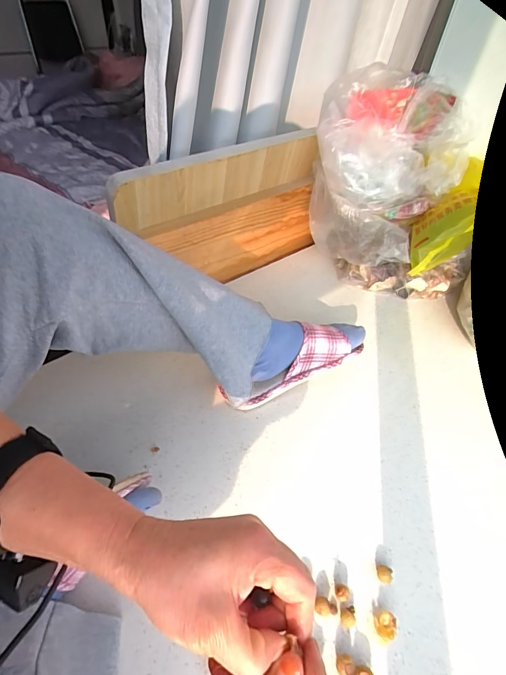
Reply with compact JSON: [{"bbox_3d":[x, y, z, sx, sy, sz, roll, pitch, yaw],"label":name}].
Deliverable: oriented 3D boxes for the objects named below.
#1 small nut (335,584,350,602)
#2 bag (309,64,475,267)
[{"bbox_3d":[0.101,0.288,0.415,0.016,0.011,0.017,-24,55,-25],"label":"small nut"},{"bbox_3d":[0.237,-0.311,0.715,0.254,0.288,0.176,17,48,9],"label":"bag"}]

